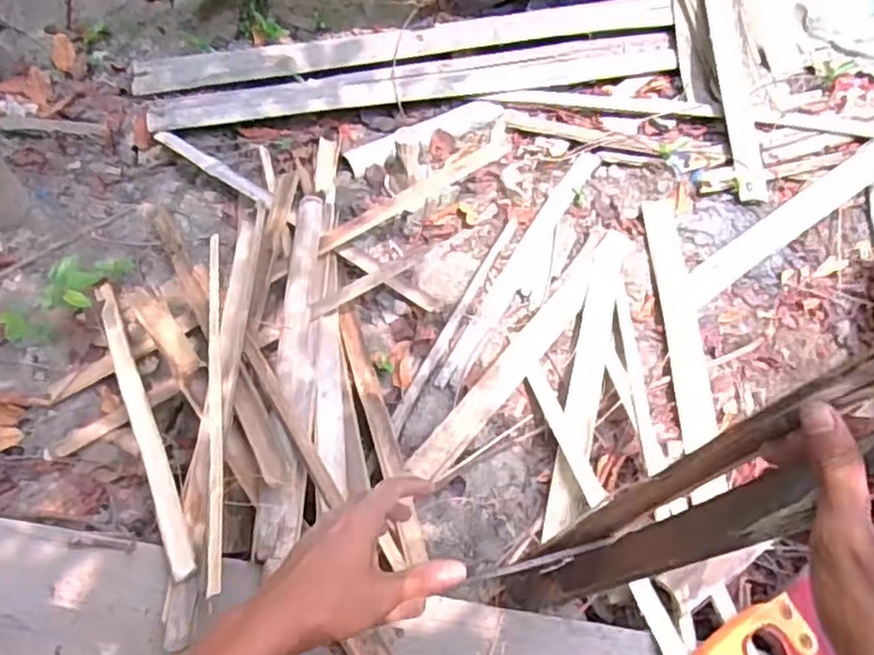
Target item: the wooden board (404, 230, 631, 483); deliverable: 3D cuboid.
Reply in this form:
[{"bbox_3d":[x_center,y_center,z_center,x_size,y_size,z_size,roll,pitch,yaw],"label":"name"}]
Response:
[{"bbox_3d":[0.118,0.018,0.857,0.043,0.009,0.435,31,58,21],"label":"wooden board"}]

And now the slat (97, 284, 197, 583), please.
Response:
[{"bbox_3d":[-0.332,0.074,0.748,0.025,0.022,0.491,-26,43,-16],"label":"slat"}]

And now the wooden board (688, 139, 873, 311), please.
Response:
[{"bbox_3d":[0.557,-0.197,0.965,0.553,0.021,0.052,-33,69,-15],"label":"wooden board"}]

